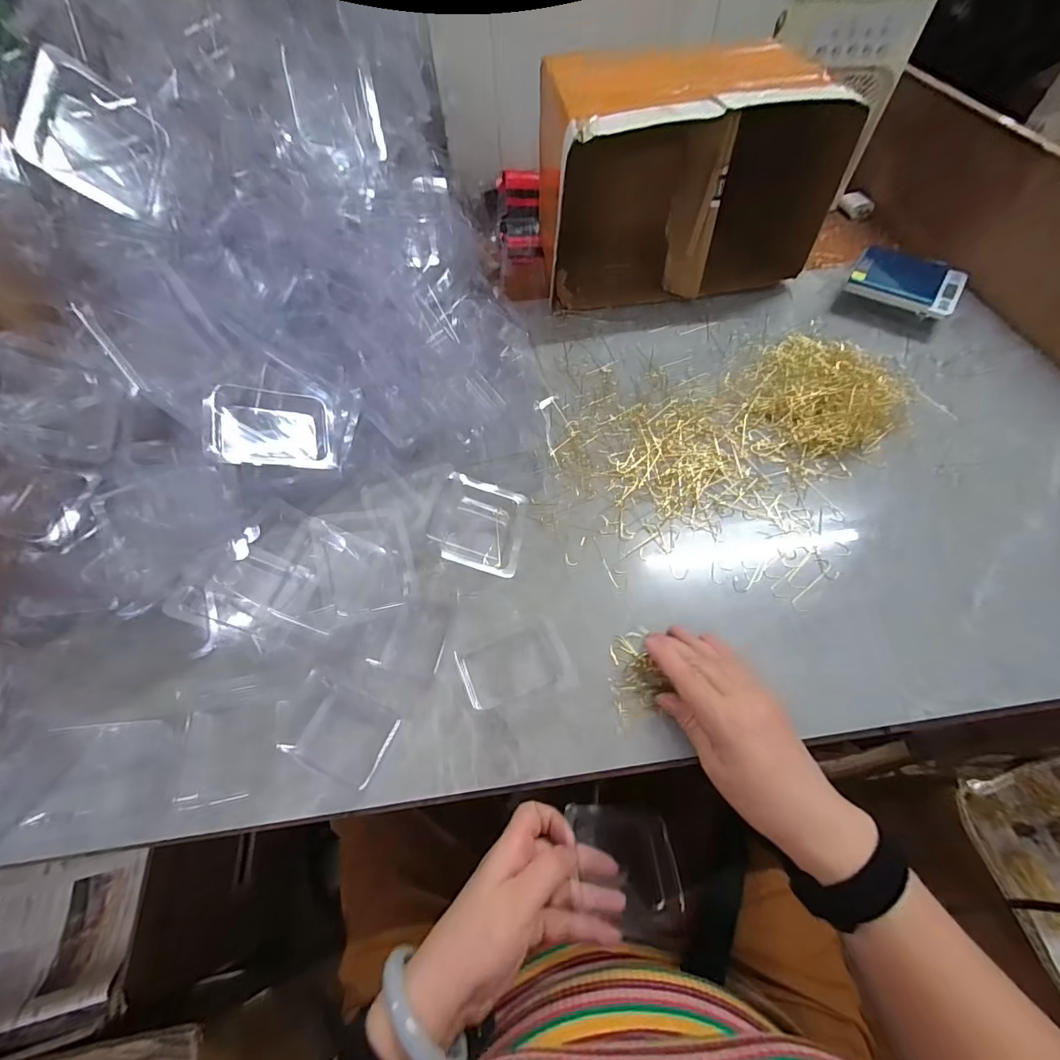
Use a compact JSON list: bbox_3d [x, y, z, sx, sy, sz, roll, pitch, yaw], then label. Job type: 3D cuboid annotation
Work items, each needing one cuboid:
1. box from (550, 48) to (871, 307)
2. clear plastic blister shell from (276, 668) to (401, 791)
[{"bbox_3d":[0.189,-0.468,0.598,0.343,0.206,0.238,-7,58,-3],"label":"box"},{"bbox_3d":[-0.147,0.153,0.343,0.081,0.020,0.058,19,61,12],"label":"clear plastic blister shell"}]

